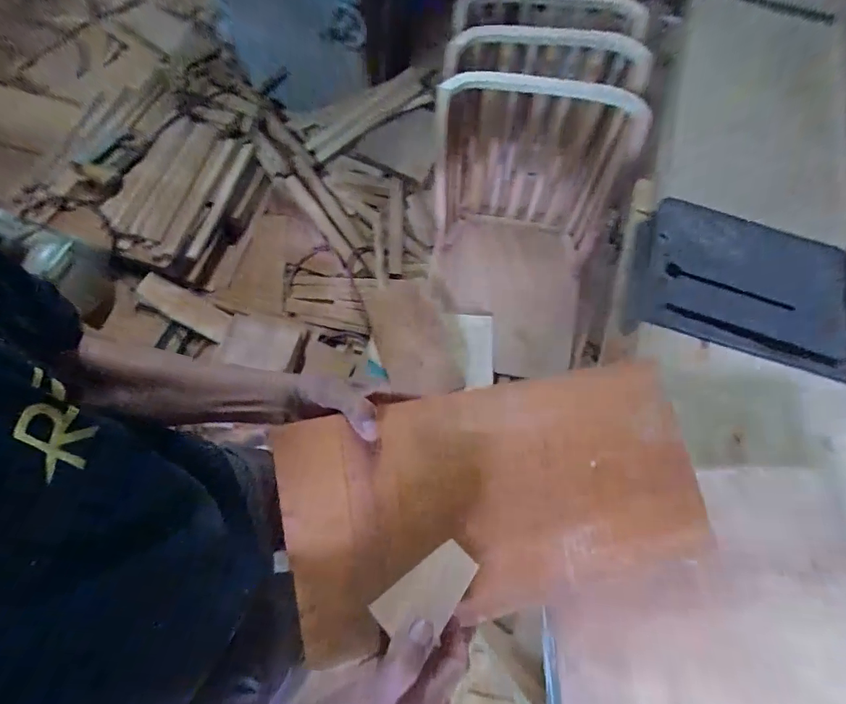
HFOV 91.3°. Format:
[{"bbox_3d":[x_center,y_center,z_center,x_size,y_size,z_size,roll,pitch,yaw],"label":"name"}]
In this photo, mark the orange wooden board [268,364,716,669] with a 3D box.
[{"bbox_3d":[0.069,0.133,0.389,0.380,0.016,0.197,-11,80,-8],"label":"orange wooden board"}]

